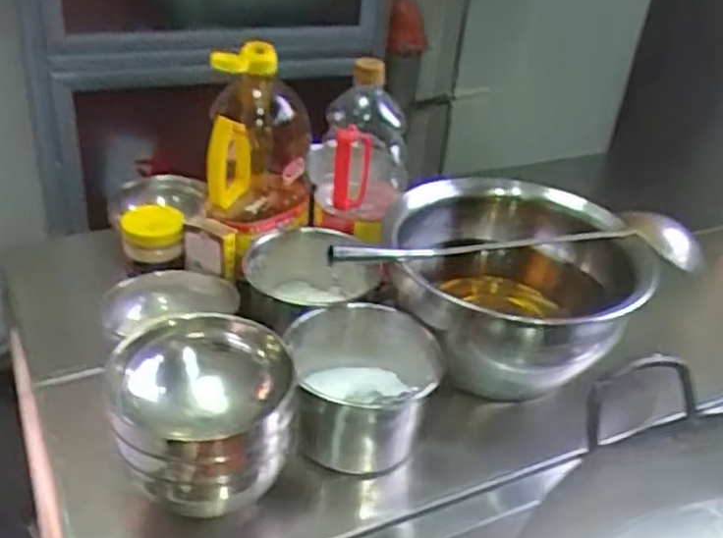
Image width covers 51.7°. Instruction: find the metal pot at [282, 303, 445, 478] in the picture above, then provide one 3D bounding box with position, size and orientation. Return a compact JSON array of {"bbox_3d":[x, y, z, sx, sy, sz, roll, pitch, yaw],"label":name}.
[{"bbox_3d":[0.004,0.118,0.742,0.144,0.109,0.134,4,32,-2],"label":"metal pot"}]

